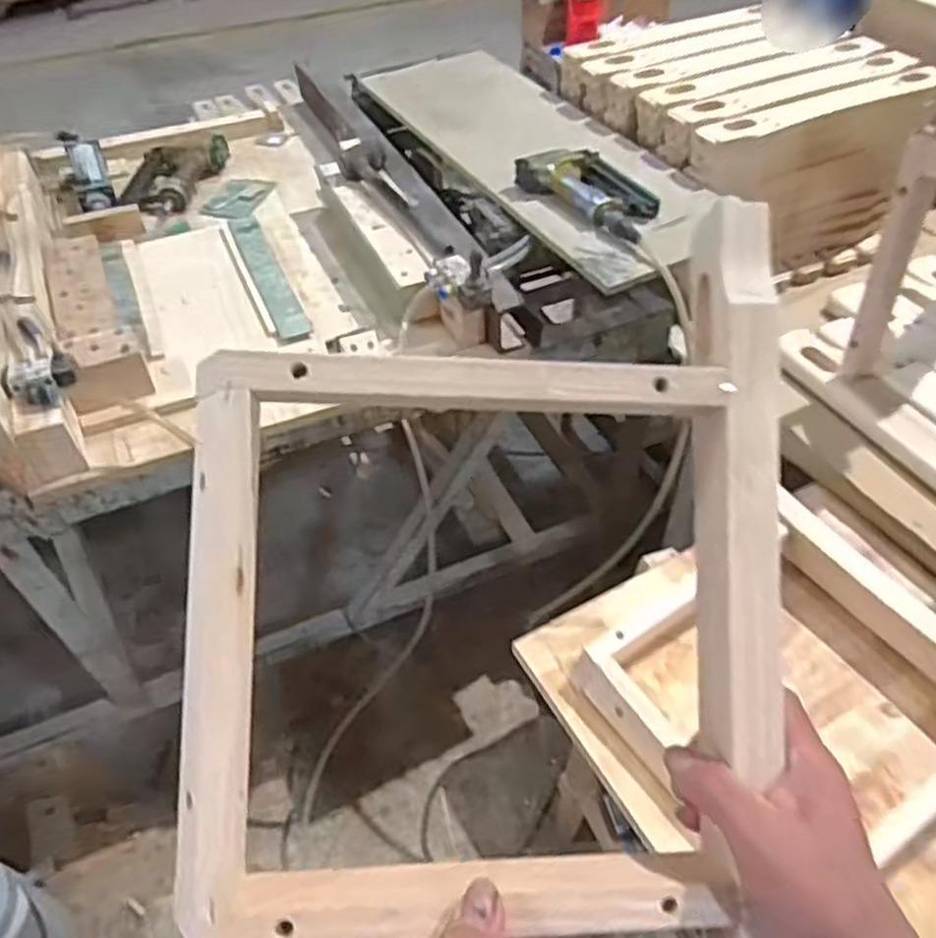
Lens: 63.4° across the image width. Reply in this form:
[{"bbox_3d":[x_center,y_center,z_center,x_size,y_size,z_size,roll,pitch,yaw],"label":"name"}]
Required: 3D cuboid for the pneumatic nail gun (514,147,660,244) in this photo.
[{"bbox_3d":[0.195,-0.421,1.117,0.126,0.050,0.234,-34,55,-26],"label":"pneumatic nail gun"}]

